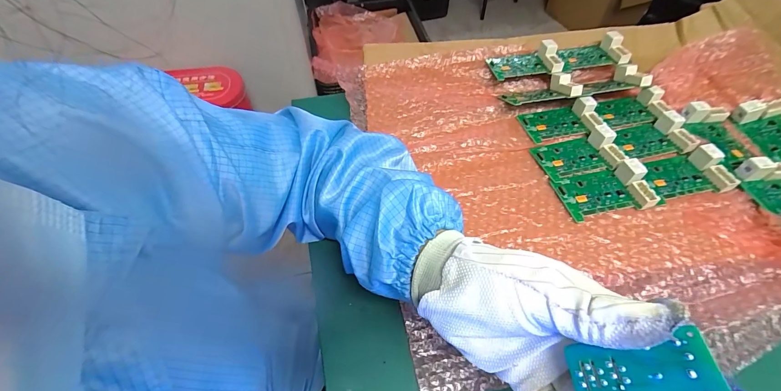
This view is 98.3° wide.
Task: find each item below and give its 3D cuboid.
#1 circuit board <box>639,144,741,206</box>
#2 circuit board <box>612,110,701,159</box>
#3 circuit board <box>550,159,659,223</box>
[{"bbox_3d":[0.334,-0.024,0.388,0.100,0.024,0.060,-11,58,-4],"label":"circuit board"},{"bbox_3d":[0.327,-0.076,0.424,0.088,0.023,0.057,-9,58,-3],"label":"circuit board"},{"bbox_3d":[0.237,-0.009,0.376,0.094,0.023,0.060,-10,58,-3],"label":"circuit board"}]

